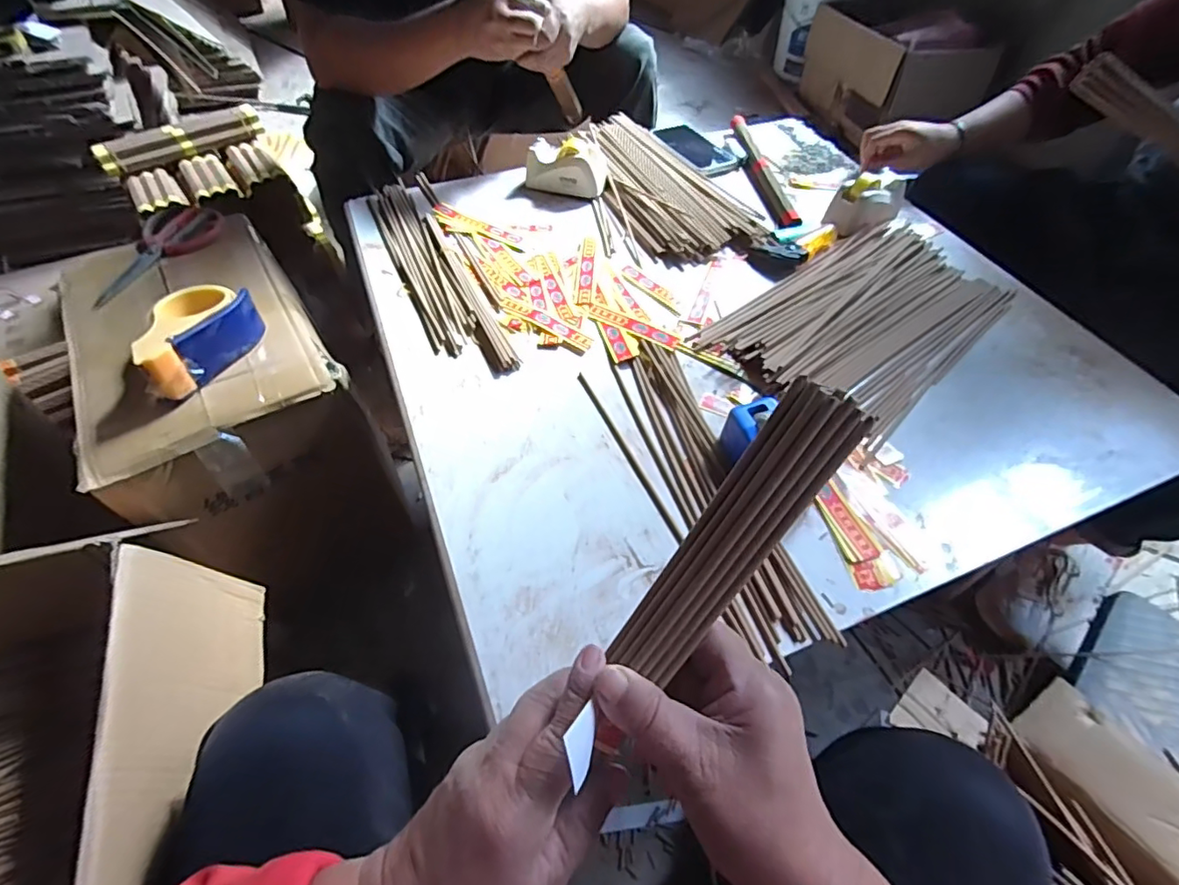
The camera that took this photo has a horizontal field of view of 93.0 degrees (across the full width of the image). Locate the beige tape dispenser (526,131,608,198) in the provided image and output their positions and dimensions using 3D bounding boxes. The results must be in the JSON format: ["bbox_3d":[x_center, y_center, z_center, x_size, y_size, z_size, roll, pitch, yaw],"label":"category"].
[{"bbox_3d":[-0.034,-0.407,0.822,0.119,0.059,0.055,12,54,8],"label":"beige tape dispenser"}]

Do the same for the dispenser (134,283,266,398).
[{"bbox_3d":[-0.460,-0.119,0.641,0.094,0.065,0.146,13,54,9],"label":"dispenser"}]

